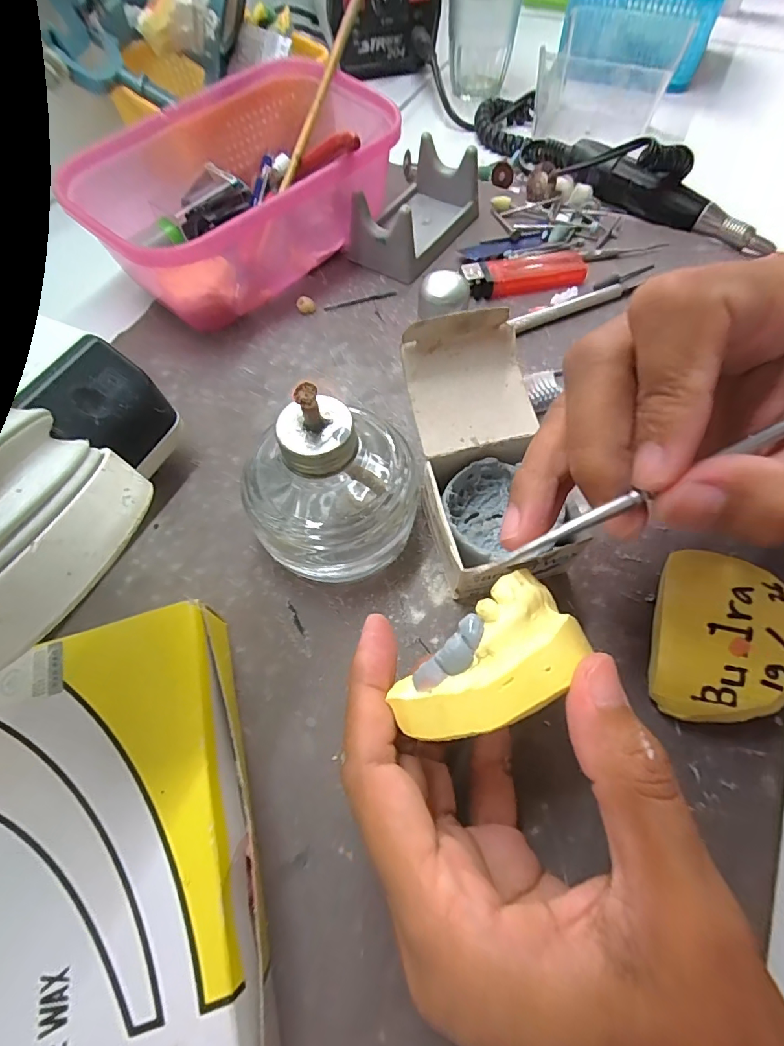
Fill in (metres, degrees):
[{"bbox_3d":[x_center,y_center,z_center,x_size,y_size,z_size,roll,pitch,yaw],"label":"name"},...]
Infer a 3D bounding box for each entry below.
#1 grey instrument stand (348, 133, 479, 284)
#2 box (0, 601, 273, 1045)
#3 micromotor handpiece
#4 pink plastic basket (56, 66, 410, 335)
[{"bbox_3d":[0.016,-0.214,0.308,0.052,0.039,0.094,28,68,15],"label":"grey instrument stand"},{"bbox_3d":[-0.087,0.109,0.150,0.085,0.034,0.148,-14,64,-5],"label":"box"},{"bbox_3d":[0.190,-0.231,0.318,0.150,0.029,0.029,35,70,18],"label":"micromotor handpiece"},{"bbox_3d":[-0.088,-0.210,0.295,0.189,0.065,0.127,-39,68,-16],"label":"pink plastic basket"}]

